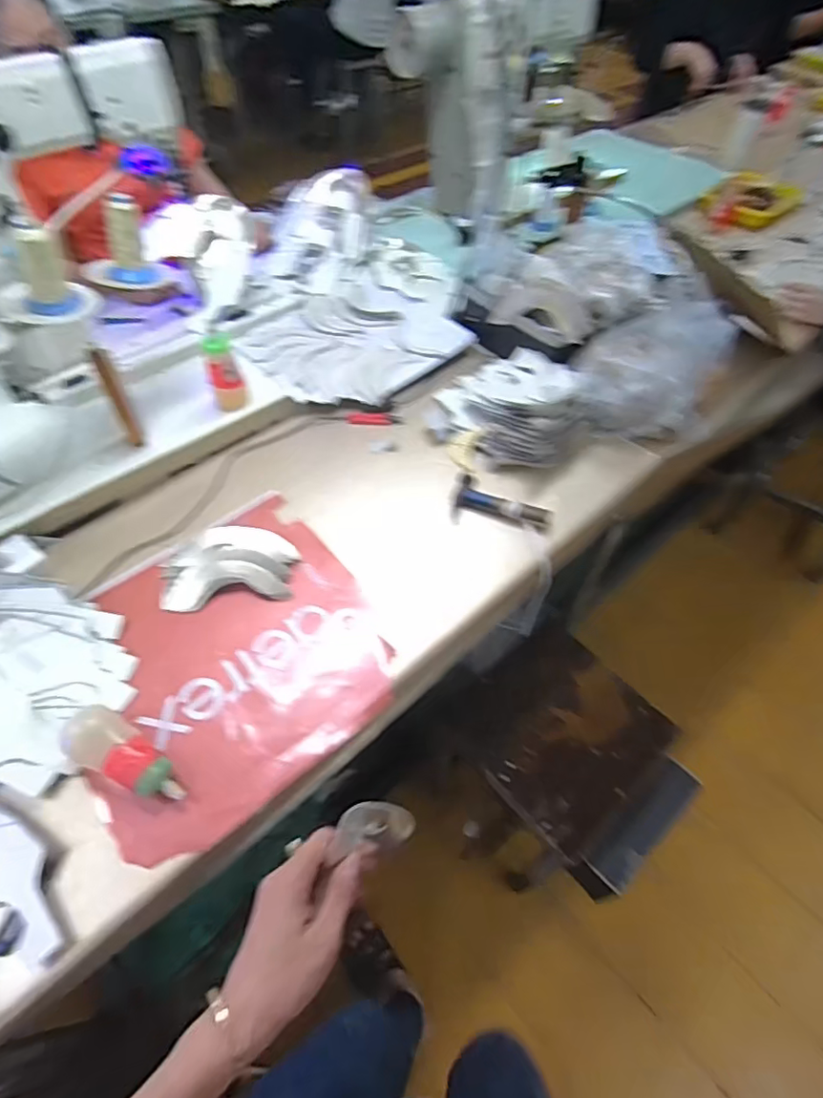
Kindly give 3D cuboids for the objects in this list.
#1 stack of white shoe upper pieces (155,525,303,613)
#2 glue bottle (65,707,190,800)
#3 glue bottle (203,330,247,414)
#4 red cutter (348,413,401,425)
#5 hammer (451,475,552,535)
[{"bbox_3d":[-0.275,0.015,0.825,0.191,0.035,0.144,-7,58,-8],"label":"stack of white shoe upper pieces"},{"bbox_3d":[-0.332,0.241,0.639,0.158,0.061,0.066,26,57,11],"label":"glue bottle"},{"bbox_3d":[-0.323,-0.307,0.958,0.057,0.120,0.055,-16,59,-16],"label":"glue bottle"},{"bbox_3d":[-0.070,-0.243,1.029,0.099,0.007,0.025,2,57,-2],"label":"red cutter"},{"bbox_3d":[0.149,-0.068,0.904,0.163,0.038,0.086,12,54,7],"label":"hammer"}]

